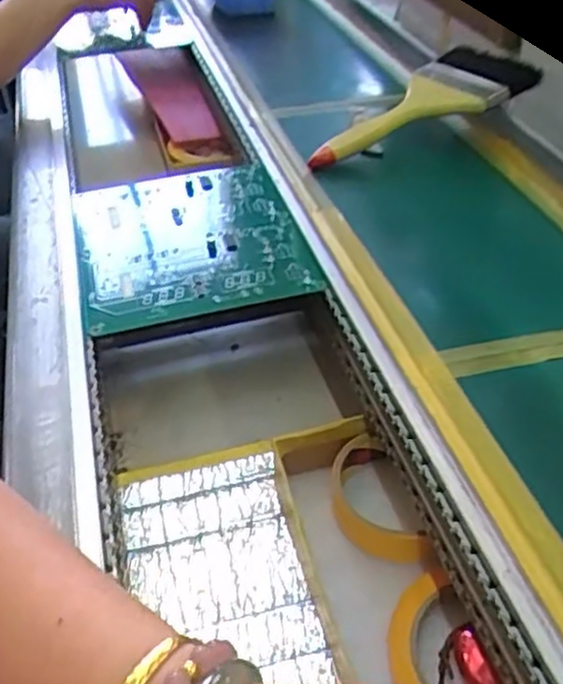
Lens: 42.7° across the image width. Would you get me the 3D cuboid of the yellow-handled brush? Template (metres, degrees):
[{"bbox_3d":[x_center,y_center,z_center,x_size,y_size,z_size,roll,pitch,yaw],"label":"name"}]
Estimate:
[{"bbox_3d":[0.118,-0.205,0.627,0.205,0.033,0.082,-26,45,-4],"label":"yellow-handled brush"}]

